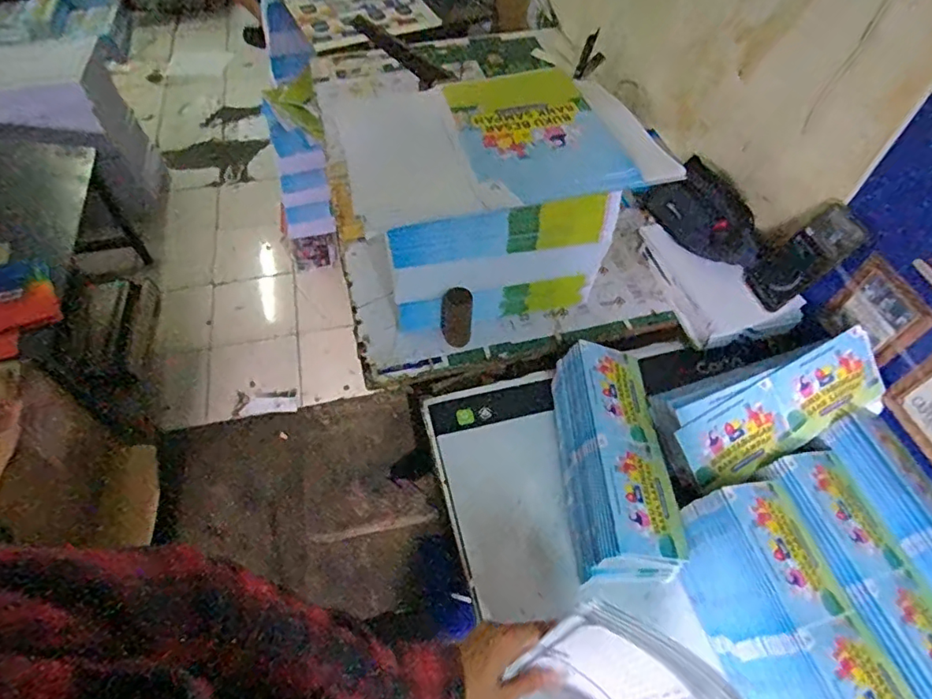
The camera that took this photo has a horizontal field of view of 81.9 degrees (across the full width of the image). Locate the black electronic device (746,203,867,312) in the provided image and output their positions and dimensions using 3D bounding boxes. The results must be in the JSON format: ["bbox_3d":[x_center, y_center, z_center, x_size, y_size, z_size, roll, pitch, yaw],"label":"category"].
[{"bbox_3d":[0.520,-0.142,0.829,0.020,0.166,0.084,9,48,-32],"label":"black electronic device"}]

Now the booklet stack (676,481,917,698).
[{"bbox_3d":[0.363,0.315,0.600,0.134,0.116,0.300,-12,56,-9],"label":"booklet stack"}]

